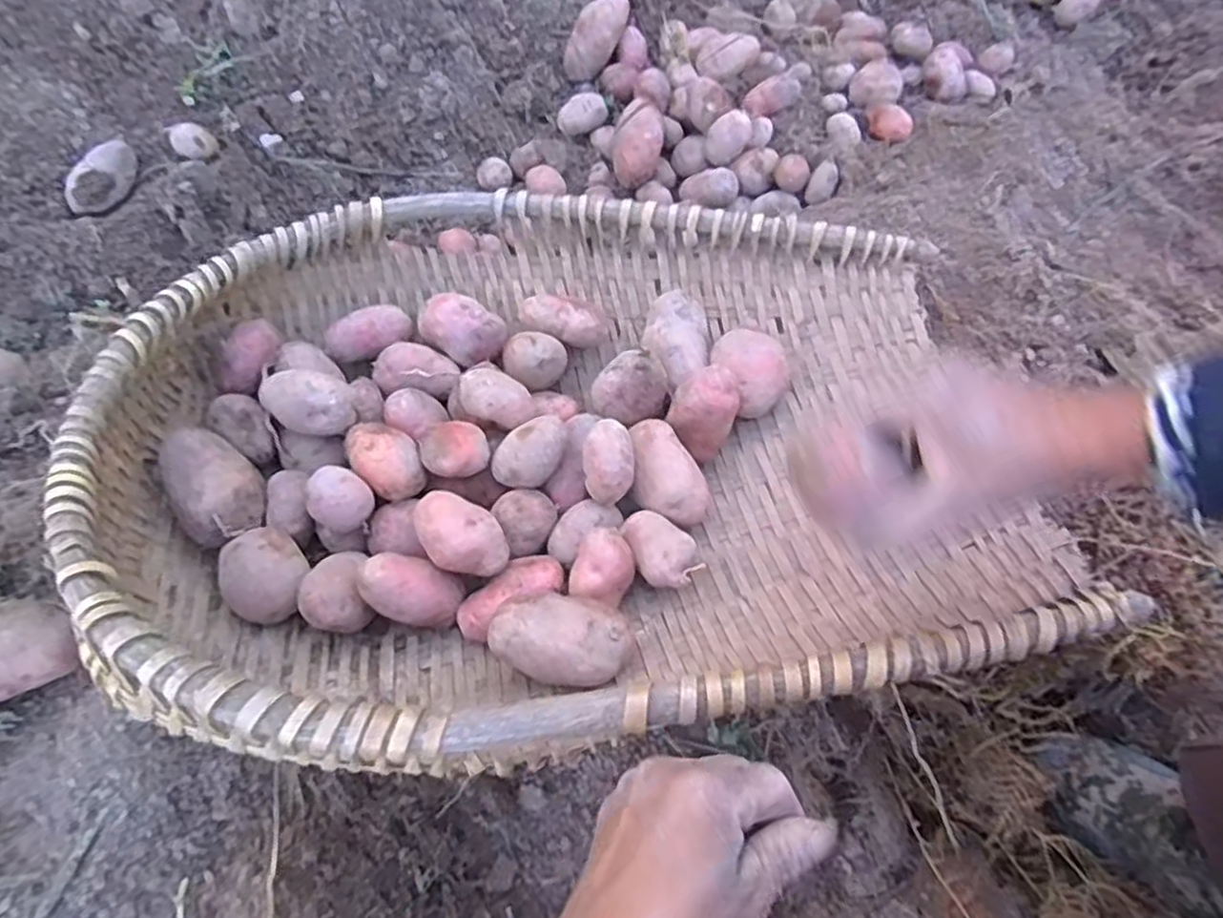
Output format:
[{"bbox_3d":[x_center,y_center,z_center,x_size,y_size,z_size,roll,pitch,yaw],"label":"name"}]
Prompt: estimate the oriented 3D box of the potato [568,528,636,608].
[{"bbox_3d":[-0.005,0.072,0.469,0.037,0.032,0.048,20,65,12],"label":"potato"}]

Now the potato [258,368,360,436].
[{"bbox_3d":[-0.220,-0.041,0.520,0.063,0.035,0.039,7,63,6],"label":"potato"}]

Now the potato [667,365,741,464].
[{"bbox_3d":[0.068,-0.035,0.533,0.047,0.048,0.056,21,66,12],"label":"potato"}]

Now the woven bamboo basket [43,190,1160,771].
[{"bbox_3d":[-0.038,-0.031,0.471,0.580,0.171,0.418,-10,63,-3],"label":"woven bamboo basket"}]

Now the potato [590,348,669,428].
[{"bbox_3d":[0.012,-0.053,0.532,0.058,0.040,0.041,7,63,6],"label":"potato"}]

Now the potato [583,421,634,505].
[{"bbox_3d":[-0.002,0.003,0.500,0.034,0.028,0.056,-1,83,7],"label":"potato"}]

